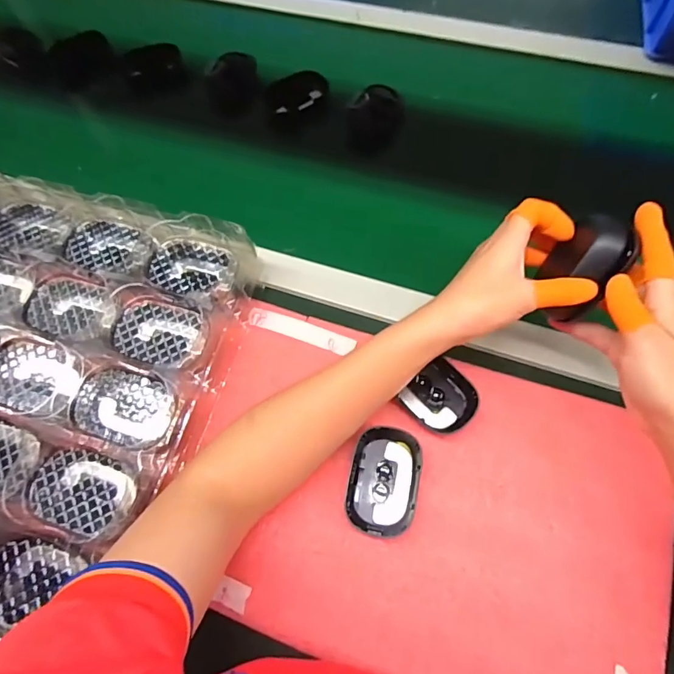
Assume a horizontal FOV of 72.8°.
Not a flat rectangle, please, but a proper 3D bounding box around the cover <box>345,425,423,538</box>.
[{"bbox_3d":[0.041,0.124,0.394,0.059,0.018,0.086,7,67,7],"label":"cover"}]

